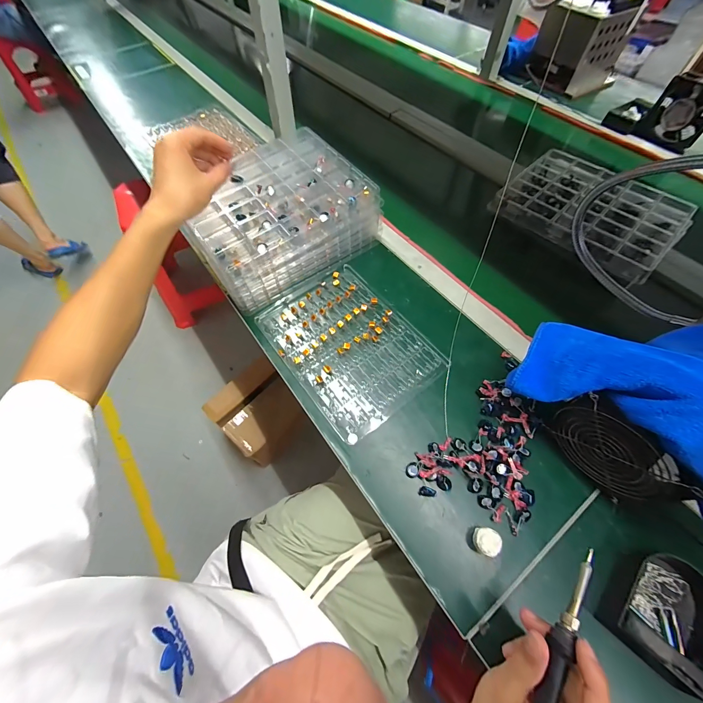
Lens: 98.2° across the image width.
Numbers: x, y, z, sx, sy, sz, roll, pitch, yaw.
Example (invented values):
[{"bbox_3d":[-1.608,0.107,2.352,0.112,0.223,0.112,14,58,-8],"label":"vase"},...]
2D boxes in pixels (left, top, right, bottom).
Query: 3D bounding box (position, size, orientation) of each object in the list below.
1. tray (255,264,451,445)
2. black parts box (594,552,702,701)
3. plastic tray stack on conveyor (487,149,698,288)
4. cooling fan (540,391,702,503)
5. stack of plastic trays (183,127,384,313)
[{"bbox_3d":[-0.003,-0.018,0.482,0.198,0.013,0.260,-34,66,-18],"label":"tray"},{"bbox_3d":[0.311,0.256,0.303,0.083,0.038,0.106,37,67,19],"label":"black parts box"},{"bbox_3d":[0.461,-0.277,0.593,0.235,0.046,0.296,-39,68,-19],"label":"plastic tray stack on conveyor"},{"bbox_3d":[0.287,0.110,0.338,0.031,0.118,0.126,-34,66,-18],"label":"cooling fan"},{"bbox_3d":[-0.133,-0.245,0.551,0.291,0.102,0.233,-33,66,-17],"label":"stack of plastic trays"}]

